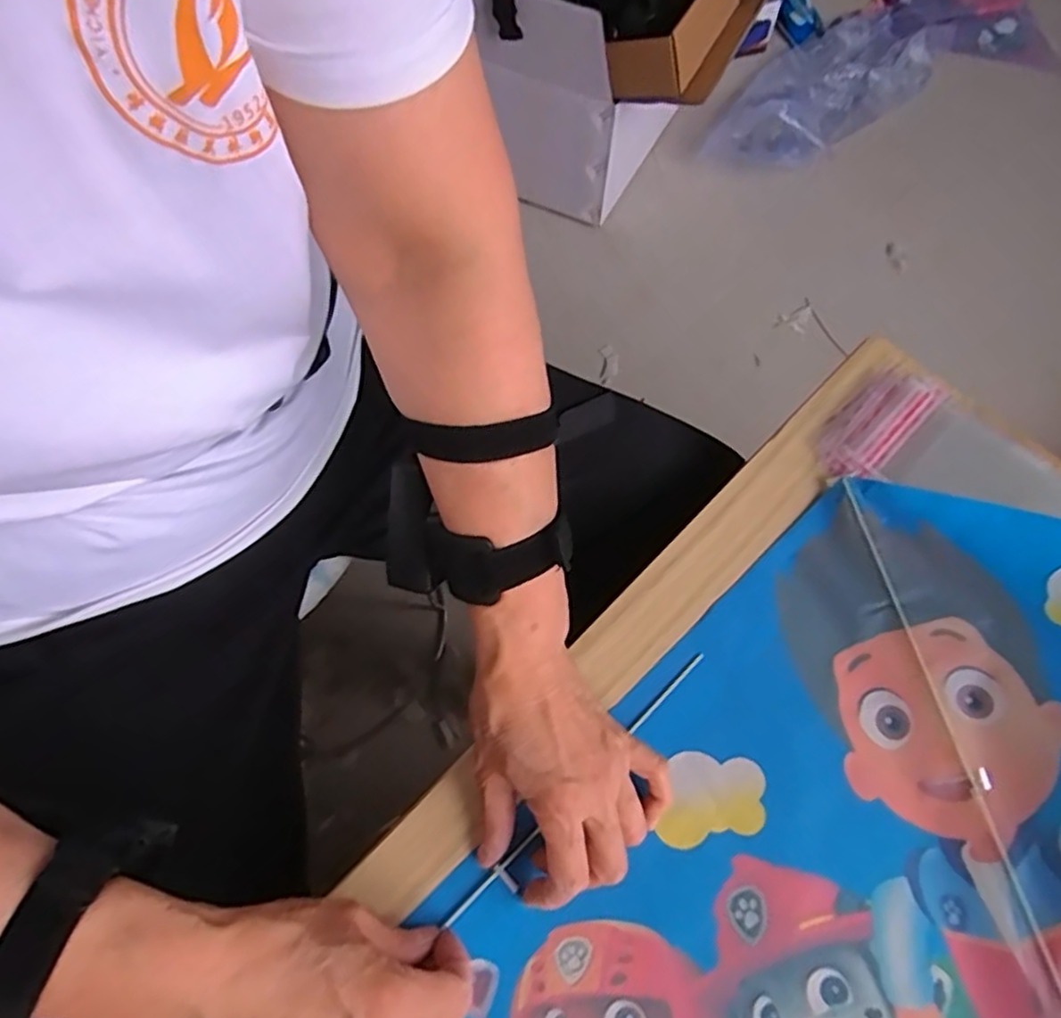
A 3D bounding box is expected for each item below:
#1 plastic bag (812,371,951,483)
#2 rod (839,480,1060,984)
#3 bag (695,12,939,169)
[{"bbox_3d":[0.253,-0.062,0.512,0.052,0.013,0.113,37,70,16],"label":"plastic bag"},{"bbox_3d":[0.260,0.173,0.399,0.010,0.009,0.423,-10,65,-5],"label":"rod"},{"bbox_3d":[0.600,-0.872,1.431,0.653,0.116,0.265,-39,73,-17],"label":"bag"}]

